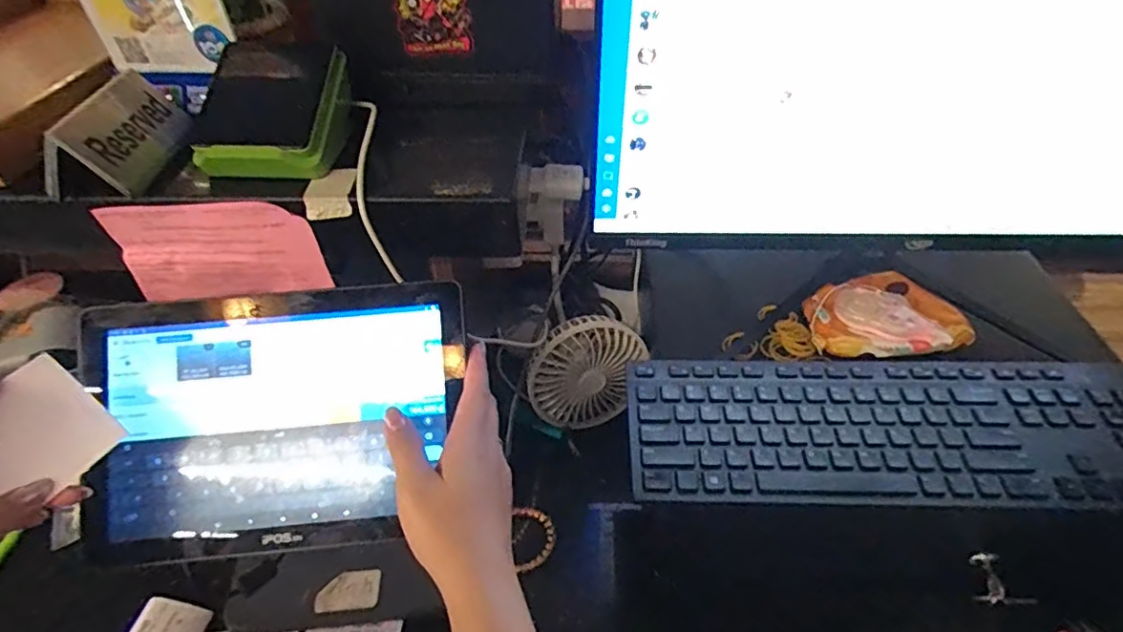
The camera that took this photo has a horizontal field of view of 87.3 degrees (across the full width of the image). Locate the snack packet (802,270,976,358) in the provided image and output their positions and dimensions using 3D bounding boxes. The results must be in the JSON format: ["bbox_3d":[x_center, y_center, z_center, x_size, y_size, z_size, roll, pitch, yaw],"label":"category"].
[{"bbox_3d":[0.286,-0.001,0.532,0.124,0.027,0.097,-12,45,-10],"label":"snack packet"}]

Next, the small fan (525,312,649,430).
[{"bbox_3d":[0.022,0.050,0.591,0.114,0.116,0.048,-12,25,-11],"label":"small fan"}]

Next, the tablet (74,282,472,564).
[{"bbox_3d":[-0.184,0.067,0.388,0.237,0.011,0.161,-5,85,-4],"label":"tablet"}]

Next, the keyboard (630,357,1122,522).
[{"bbox_3d":[0.269,0.087,0.447,0.424,0.019,0.129,2,45,4],"label":"keyboard"}]

